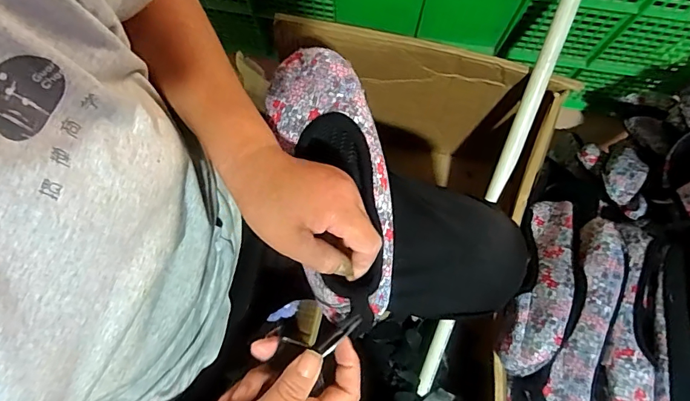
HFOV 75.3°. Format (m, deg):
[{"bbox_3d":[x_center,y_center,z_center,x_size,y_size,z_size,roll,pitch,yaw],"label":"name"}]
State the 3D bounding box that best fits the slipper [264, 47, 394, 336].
[{"bbox_3d":[-0.008,-0.018,0.391,0.090,0.057,0.245,-12,77,-2],"label":"slipper"}]

